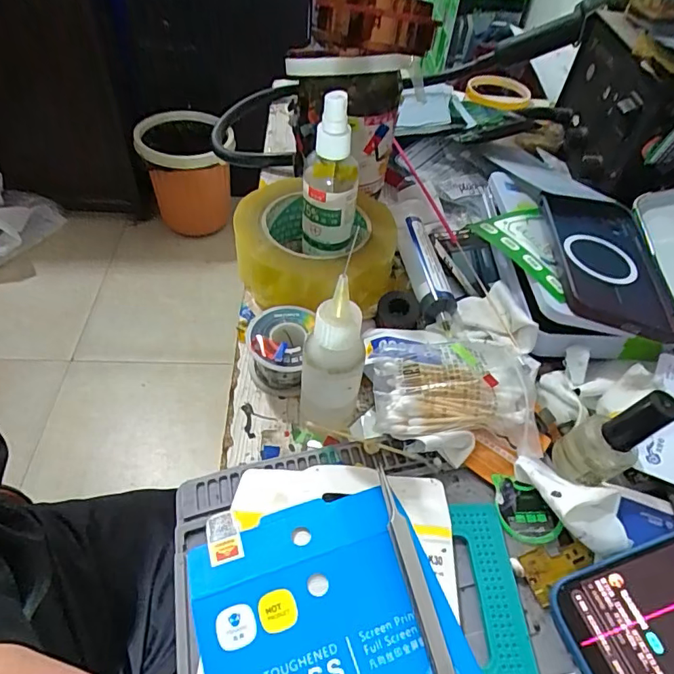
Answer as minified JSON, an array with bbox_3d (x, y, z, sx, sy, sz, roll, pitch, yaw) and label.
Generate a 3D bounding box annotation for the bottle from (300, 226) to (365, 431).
[{"bbox_3d":[-0.002,0.010,0.269,0.032,0.116,0.025,7,50,0],"label":"bottle"}]

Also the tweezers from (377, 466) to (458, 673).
[{"bbox_3d":[0.044,0.133,0.232,0.012,0.004,0.154,-8,51,-12],"label":"tweezers"}]

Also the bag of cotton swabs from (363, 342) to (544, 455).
[{"bbox_3d":[0.073,0.031,0.306,0.102,0.034,0.071,6,50,-1],"label":"bag of cotton swabs"}]

